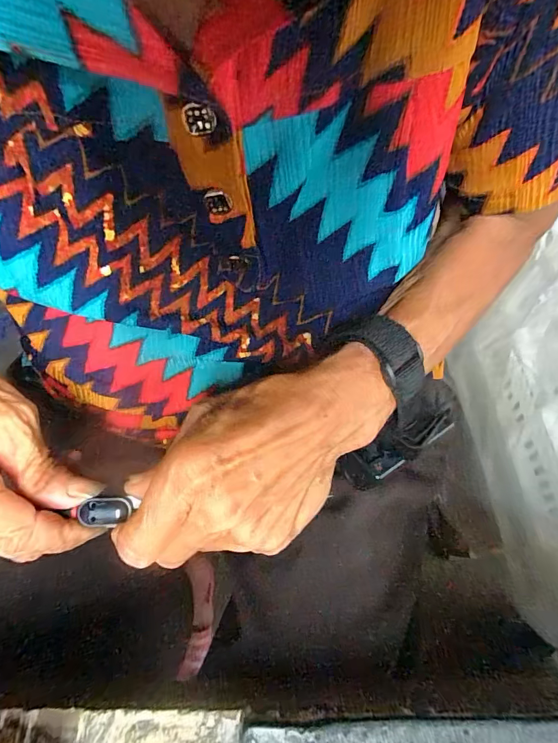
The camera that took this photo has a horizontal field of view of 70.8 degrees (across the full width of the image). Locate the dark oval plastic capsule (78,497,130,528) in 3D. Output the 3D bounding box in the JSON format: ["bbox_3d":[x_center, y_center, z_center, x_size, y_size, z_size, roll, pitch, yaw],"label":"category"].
[{"bbox_3d":[-0.081,0.065,0.182,0.021,0.006,0.012,-4,63,1],"label":"dark oval plastic capsule"}]

